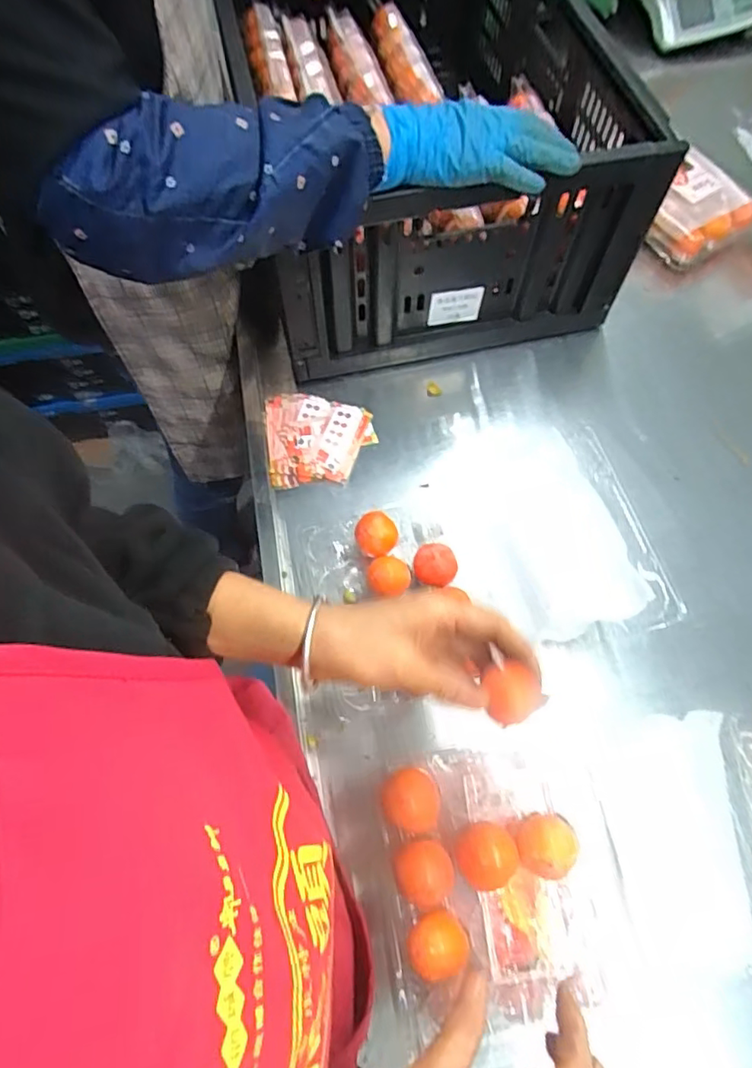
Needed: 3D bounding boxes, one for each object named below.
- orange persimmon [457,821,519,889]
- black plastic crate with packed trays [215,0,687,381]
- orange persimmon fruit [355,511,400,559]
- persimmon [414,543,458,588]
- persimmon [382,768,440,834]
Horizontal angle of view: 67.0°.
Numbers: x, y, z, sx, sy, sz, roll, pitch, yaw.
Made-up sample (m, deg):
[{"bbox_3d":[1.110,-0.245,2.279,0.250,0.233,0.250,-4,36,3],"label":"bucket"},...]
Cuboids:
[{"bbox_3d":[0.080,0.236,0.419,0.041,0.049,0.042,0,66,0],"label":"orange persimmon"},{"bbox_3d":[0.056,-0.557,0.745,0.441,0.242,0.671,-11,67,-5],"label":"black plastic crate with packed trays"},{"bbox_3d":[0.000,0.004,0.583,0.039,0.043,0.040,0,66,0],"label":"orange persimmon fruit"},{"bbox_3d":[0.058,0.036,0.568,0.041,0.042,0.040,5,67,2],"label":"persimmon"},{"bbox_3d":[0.024,0.203,0.431,0.043,0.051,0.043,-9,67,-4],"label":"persimmon"}]

